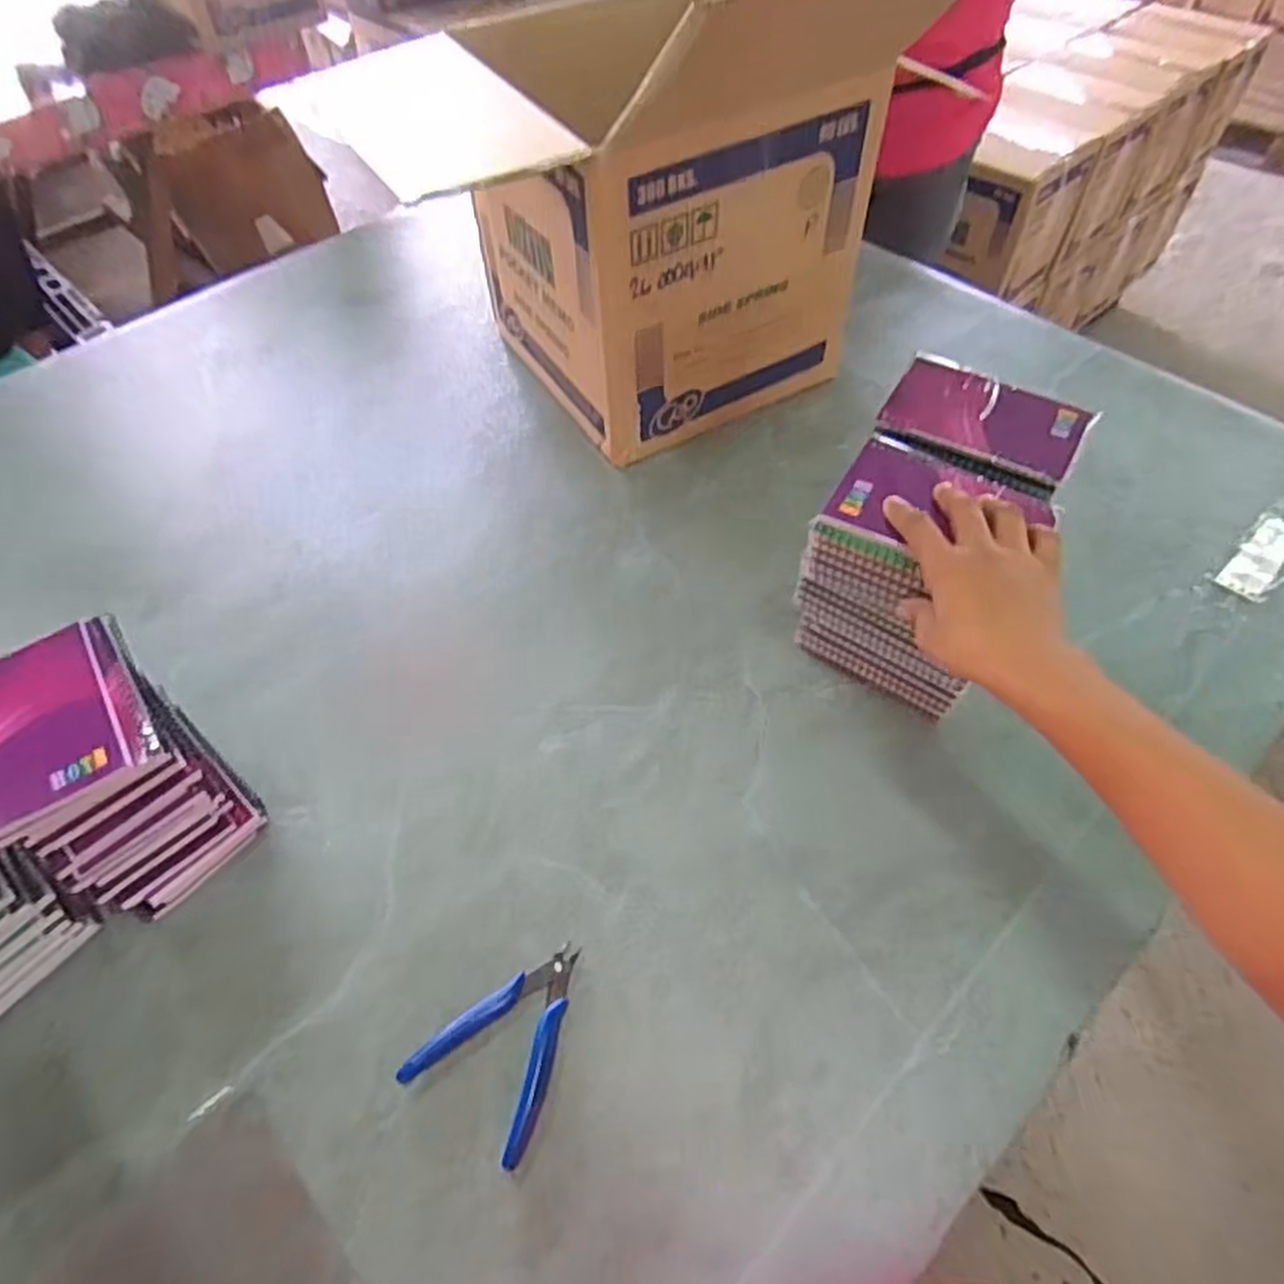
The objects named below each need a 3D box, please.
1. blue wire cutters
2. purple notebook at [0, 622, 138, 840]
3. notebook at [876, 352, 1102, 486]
[{"bbox_3d":[-0.077,0.239,0.469,0.083,0.014,0.113,28,60,22],"label":"blue wire cutters"},{"bbox_3d":[-0.356,0.051,0.451,0.086,0.021,0.117,-30,60,-19],"label":"purple notebook"},{"bbox_3d":[0.241,-0.159,0.539,0.132,0.011,0.091,30,60,20],"label":"notebook"}]

